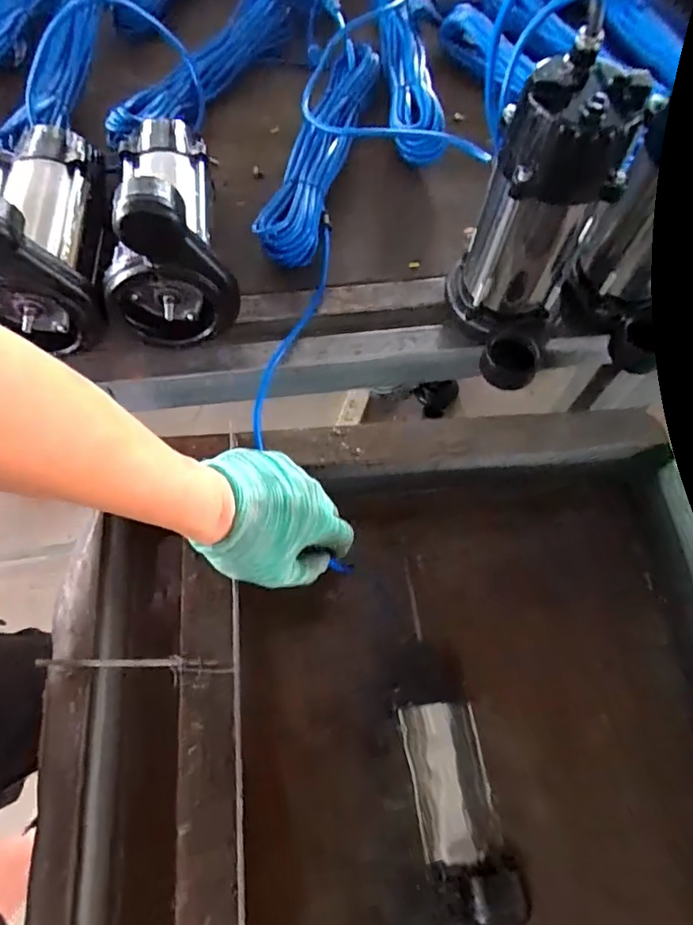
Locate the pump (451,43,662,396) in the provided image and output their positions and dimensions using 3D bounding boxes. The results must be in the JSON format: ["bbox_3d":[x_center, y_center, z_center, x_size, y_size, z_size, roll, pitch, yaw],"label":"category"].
[{"bbox_3d":[0.162,-0.198,0.492,0.112,0.250,0.124,20,67,7],"label":"pump"}]

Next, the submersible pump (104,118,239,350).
[{"bbox_3d":[-0.190,-0.260,0.534,0.114,0.153,0.241,-10,67,-7],"label":"submersible pump"}]

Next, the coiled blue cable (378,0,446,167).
[{"bbox_3d":[0.079,-0.546,0.725,0.075,0.045,0.382,-2,66,-3],"label":"coiled blue cable"}]

